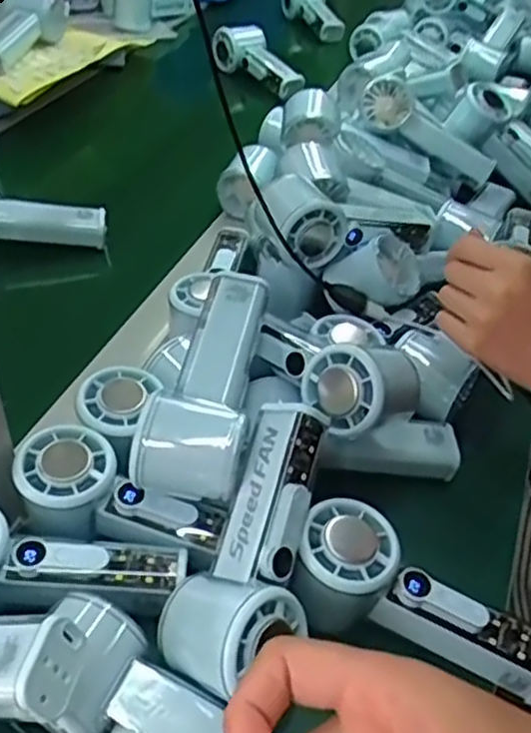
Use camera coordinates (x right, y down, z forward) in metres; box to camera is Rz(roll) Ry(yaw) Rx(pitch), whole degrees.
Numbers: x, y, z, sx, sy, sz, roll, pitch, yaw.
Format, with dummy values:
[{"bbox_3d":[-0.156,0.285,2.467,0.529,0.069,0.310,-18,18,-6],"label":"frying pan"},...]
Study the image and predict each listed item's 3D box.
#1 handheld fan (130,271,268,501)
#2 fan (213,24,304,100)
[{"bbox_3d":[-0.034,0.008,0.437,0.057,0.051,0.144,9,44,5],"label":"handheld fan"},{"bbox_3d":[-0.008,-0.413,0.966,0.054,0.052,0.150,-24,50,-26],"label":"fan"}]

